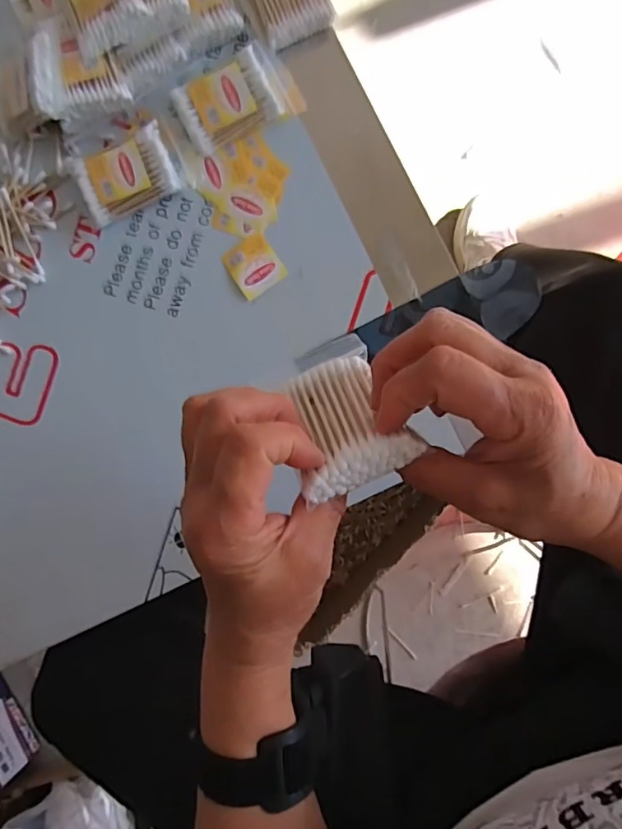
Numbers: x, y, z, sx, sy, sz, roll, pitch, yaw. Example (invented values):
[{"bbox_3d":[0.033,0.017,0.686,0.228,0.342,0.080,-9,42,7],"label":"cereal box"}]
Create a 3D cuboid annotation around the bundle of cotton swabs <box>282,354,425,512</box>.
[{"bbox_3d":[0.017,0.001,0.255,0.052,0.016,0.075,-22,46,6],"label":"bundle of cotton swabs"}]

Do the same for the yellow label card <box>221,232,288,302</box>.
[{"bbox_3d":[-0.046,-0.122,0.423,0.039,0.004,0.045,-33,86,5],"label":"yellow label card"}]

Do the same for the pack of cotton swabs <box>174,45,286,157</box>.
[{"bbox_3d":[-0.066,-0.248,0.415,0.078,0.022,0.053,-29,86,5],"label":"pack of cotton swabs"}]

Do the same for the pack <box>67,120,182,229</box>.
[{"bbox_3d":[-0.150,-0.195,0.423,0.077,0.024,0.055,-24,87,6],"label":"pack"}]

